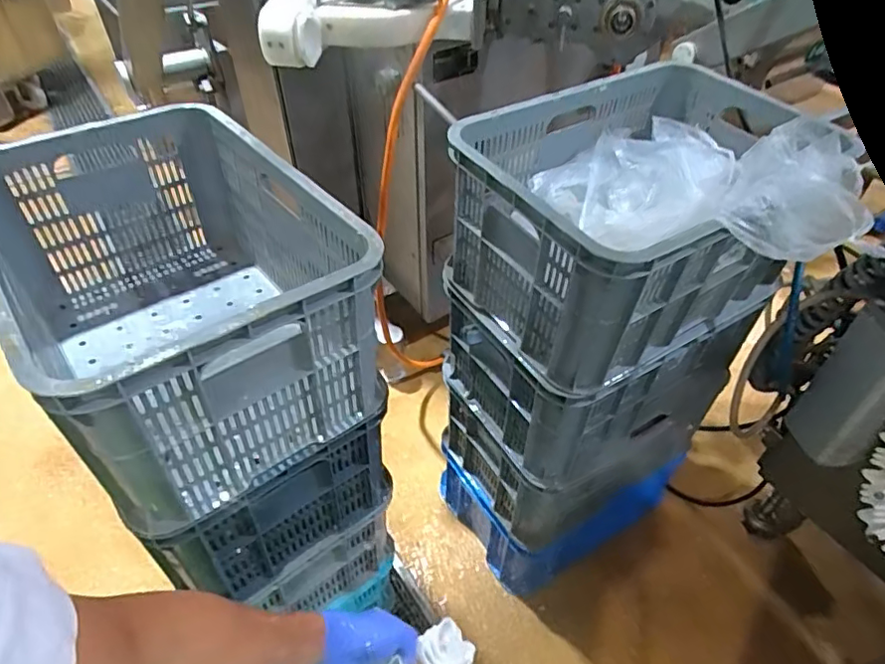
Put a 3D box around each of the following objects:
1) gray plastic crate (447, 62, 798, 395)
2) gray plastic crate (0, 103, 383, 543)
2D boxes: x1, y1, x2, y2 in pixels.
[{"bbox_3d":[0.328,-0.203,0.894,0.593,0.256,0.362,-28,51,-24],"label":"gray plastic crate"},{"bbox_3d":[-0.354,-0.064,0.749,0.357,0.272,0.541,-30,53,-26],"label":"gray plastic crate"}]

